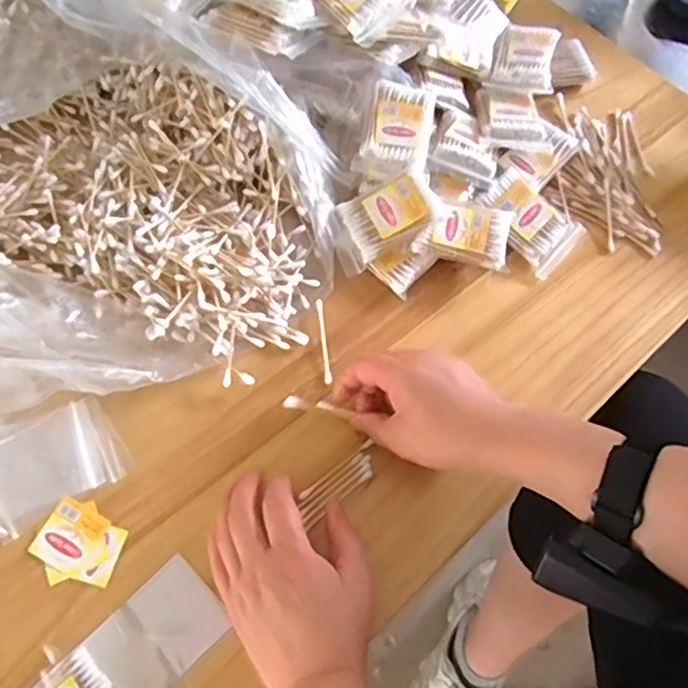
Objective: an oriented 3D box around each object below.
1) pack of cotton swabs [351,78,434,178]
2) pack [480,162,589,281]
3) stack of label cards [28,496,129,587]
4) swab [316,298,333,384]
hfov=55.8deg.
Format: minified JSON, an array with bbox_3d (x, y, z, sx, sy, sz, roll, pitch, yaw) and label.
[{"bbox_3d":[0.046,-0.186,0.563,0.054,0.025,0.089,16,66,6],"label":"pack of cotton swabs"},{"bbox_3d":[0.161,-0.107,0.566,0.059,0.016,0.088,-42,85,-16],"label":"pack"},{"bbox_3d":[-0.183,0.138,0.451,0.056,0.004,0.053,19,69,-3],"label":"stack of label cards"},{"bbox_3d":[-0.016,-0.002,0.522,0.006,0.010,0.071,-6,65,-5],"label":"swab"}]

